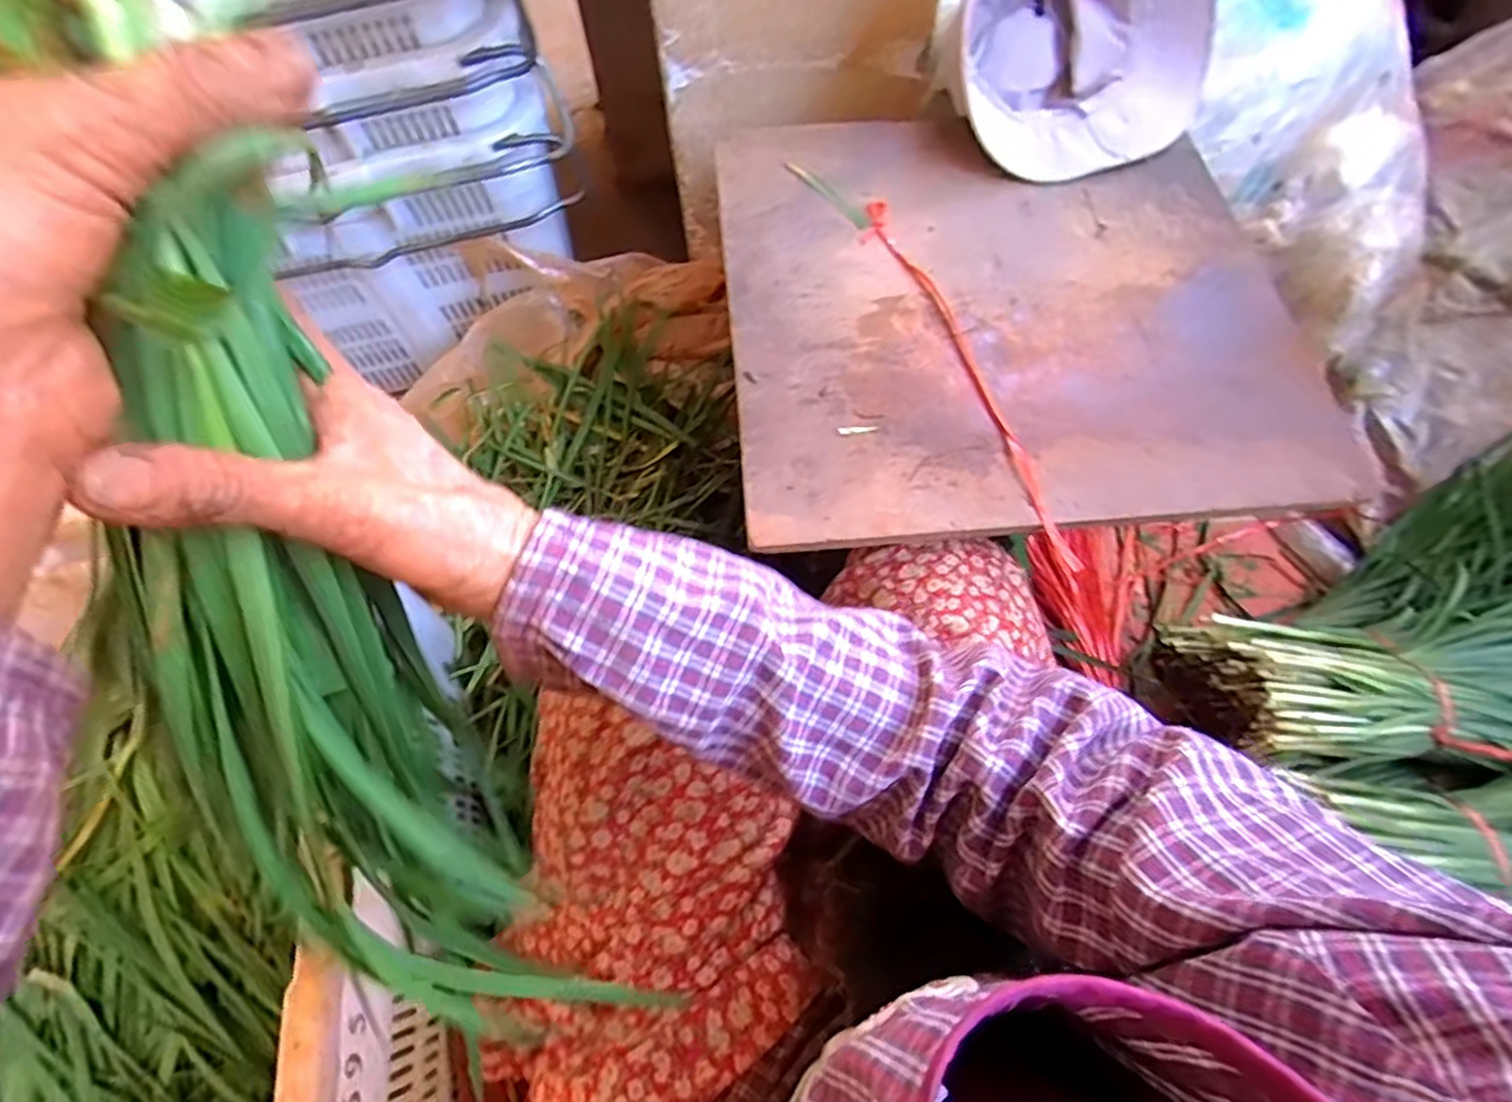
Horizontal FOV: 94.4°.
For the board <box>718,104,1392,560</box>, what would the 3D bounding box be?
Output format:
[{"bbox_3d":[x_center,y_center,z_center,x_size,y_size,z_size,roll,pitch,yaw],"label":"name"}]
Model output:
[{"bbox_3d":[0.223,-0.220,0.576,0.452,0.031,0.456,-2,61,-7],"label":"board"}]

